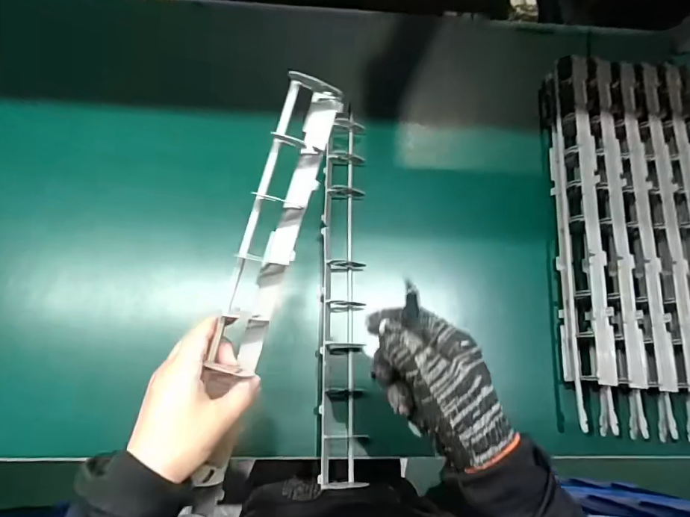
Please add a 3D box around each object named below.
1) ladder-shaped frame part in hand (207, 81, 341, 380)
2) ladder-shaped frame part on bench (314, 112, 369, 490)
[{"bbox_3d":[-0.056,-0.023,0.354,0.038,0.028,0.238,18,93,4],"label":"ladder-shaped frame part in hand"},{"bbox_3d":[-0.002,0.028,0.510,0.054,0.046,0.431,1,72,-4],"label":"ladder-shaped frame part on bench"}]

